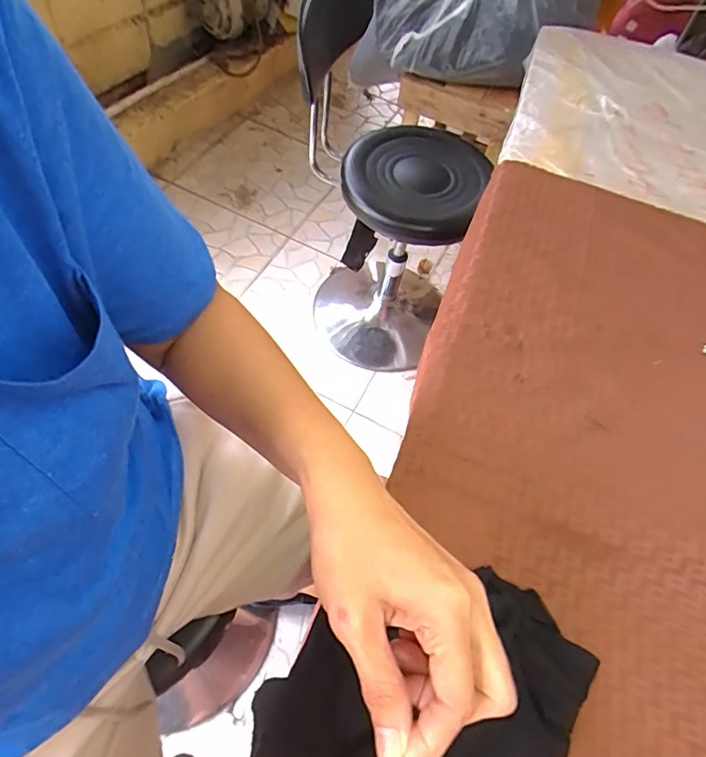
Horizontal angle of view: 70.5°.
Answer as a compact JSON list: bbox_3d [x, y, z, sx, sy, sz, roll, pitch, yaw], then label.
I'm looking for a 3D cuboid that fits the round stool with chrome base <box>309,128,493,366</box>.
[{"bbox_3d":[0.086,-0.302,1.220,0.331,0.545,0.352,4,59,-6],"label":"round stool with chrome base"}]

